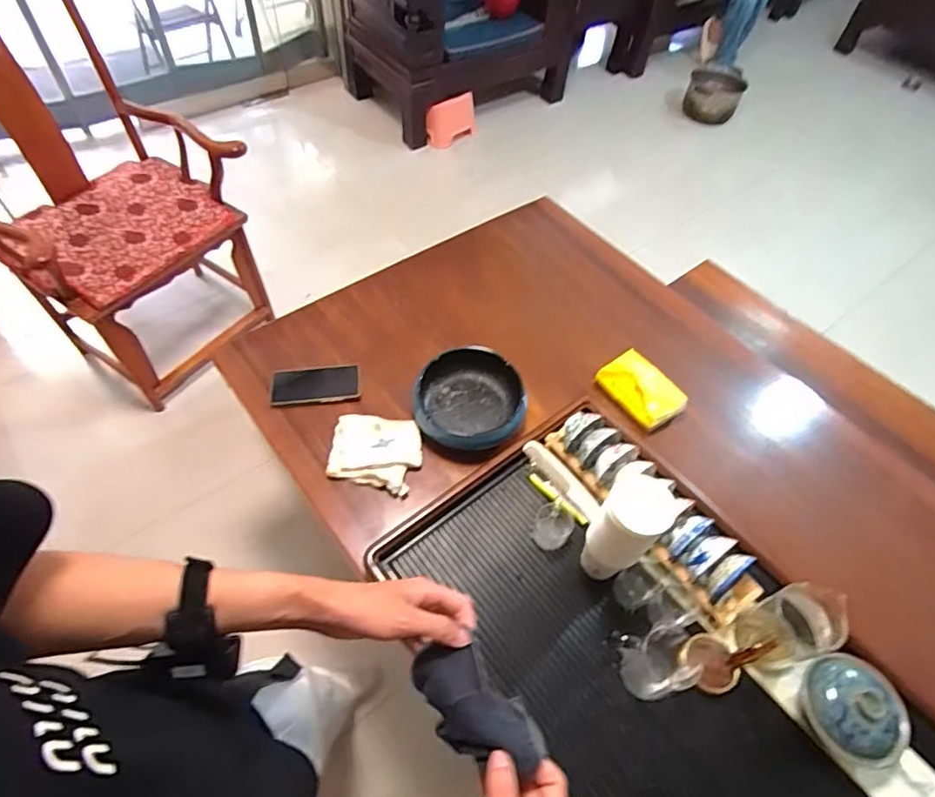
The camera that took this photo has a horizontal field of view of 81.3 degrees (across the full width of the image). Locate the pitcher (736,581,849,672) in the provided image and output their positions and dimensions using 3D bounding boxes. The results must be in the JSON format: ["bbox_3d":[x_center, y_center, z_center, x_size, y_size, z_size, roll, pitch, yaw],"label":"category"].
[{"bbox_3d":[0.428,0.302,0.719,0.090,0.119,0.080,-8,56,-9],"label":"pitcher"}]

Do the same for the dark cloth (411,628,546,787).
[{"bbox_3d":[0.006,0.260,0.456,0.062,0.039,0.122,-32,63,-23],"label":"dark cloth"}]

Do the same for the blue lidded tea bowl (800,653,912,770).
[{"bbox_3d":[0.486,0.396,0.693,0.110,0.101,0.101,2,55,-2],"label":"blue lidded tea bowl"}]

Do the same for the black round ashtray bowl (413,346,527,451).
[{"bbox_3d":[0.003,0.007,1.009,0.198,0.087,0.195,2,55,-2],"label":"black round ashtray bowl"}]

